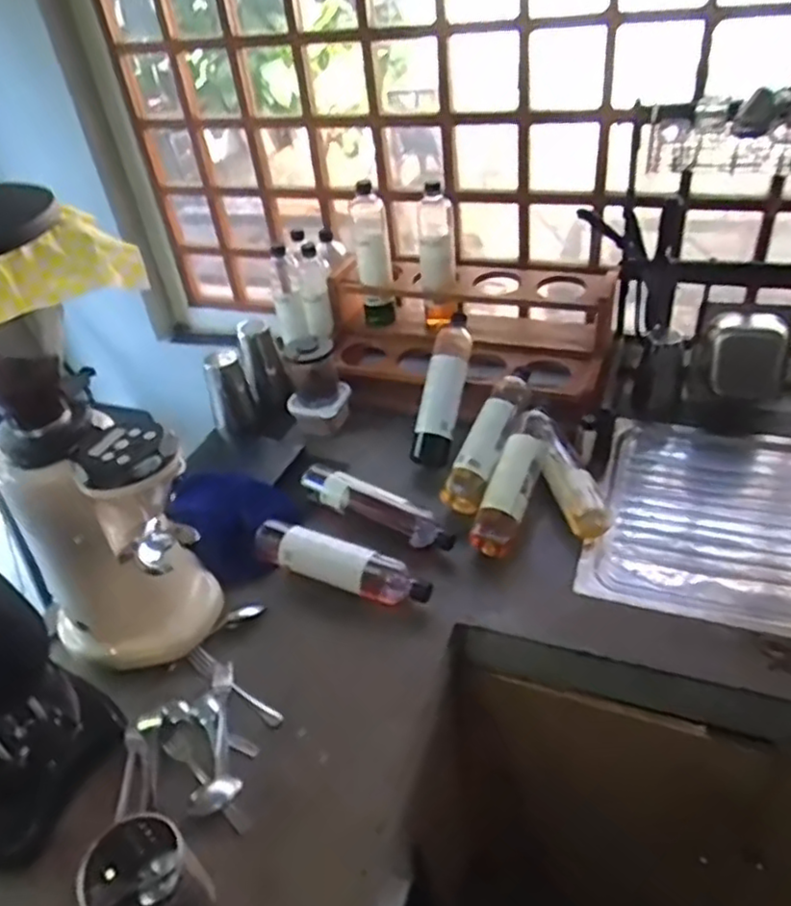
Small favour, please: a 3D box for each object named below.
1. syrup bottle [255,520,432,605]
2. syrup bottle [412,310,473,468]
[{"bbox_3d":[-0.082,0.162,1.010,0.275,0.061,0.053,14,43,25],"label":"syrup bottle"},{"bbox_3d":[0.079,-0.114,1.197,0.069,0.068,0.268,7,72,18],"label":"syrup bottle"}]

